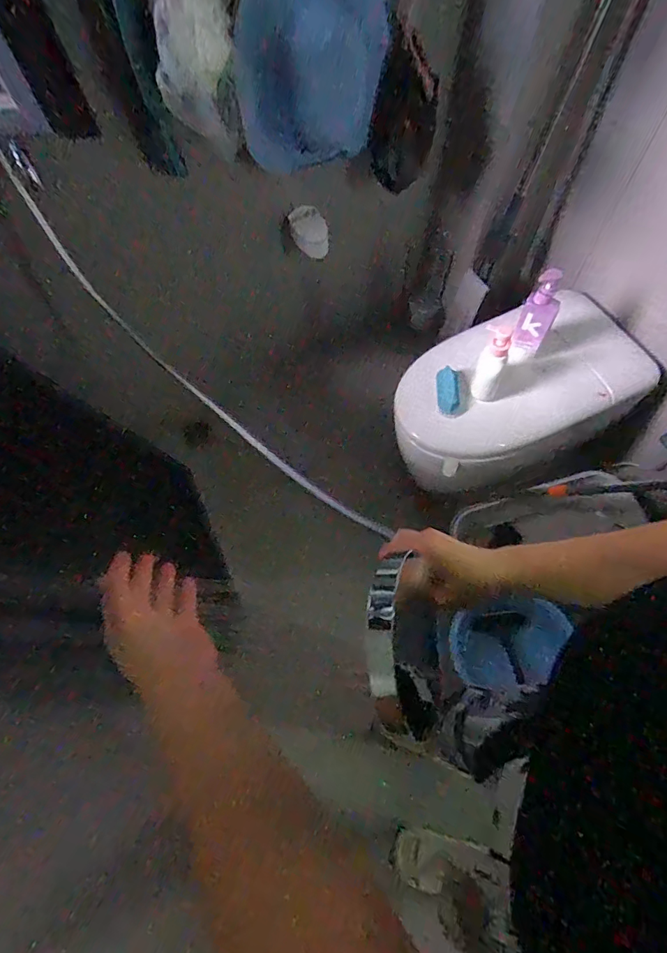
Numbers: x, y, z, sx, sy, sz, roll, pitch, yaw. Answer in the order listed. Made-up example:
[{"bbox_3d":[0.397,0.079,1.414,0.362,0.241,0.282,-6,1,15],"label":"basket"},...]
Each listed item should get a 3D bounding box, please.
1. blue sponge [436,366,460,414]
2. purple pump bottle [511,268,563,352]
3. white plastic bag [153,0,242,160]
[{"bbox_3d":[0.296,-0.226,1.175,0.059,0.021,0.122,2,79,2],"label":"blue sponge"},{"bbox_3d":[0.502,-0.395,1.115,0.074,0.230,0.055,26,67,13],"label":"purple pump bottle"},{"bbox_3d":[-0.250,-0.752,0.821,0.131,0.251,0.094,-6,64,-2],"label":"white plastic bag"}]

